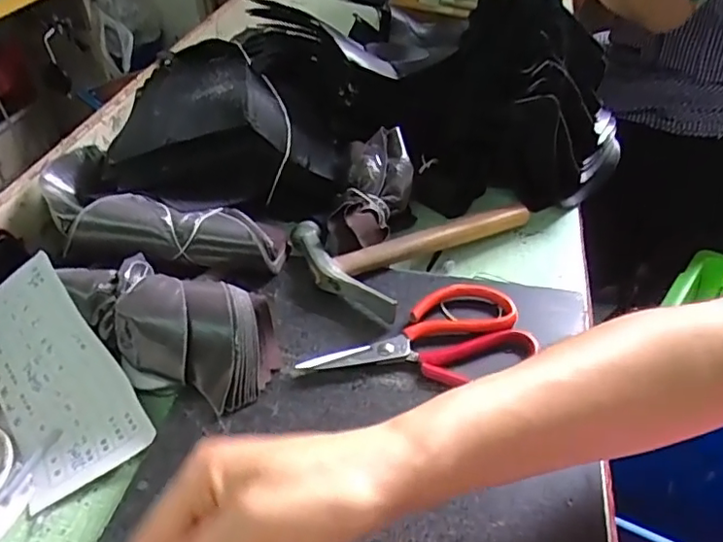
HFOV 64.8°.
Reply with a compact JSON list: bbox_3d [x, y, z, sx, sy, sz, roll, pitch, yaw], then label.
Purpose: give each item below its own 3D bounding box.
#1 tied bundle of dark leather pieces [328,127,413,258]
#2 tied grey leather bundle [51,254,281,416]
[{"bbox_3d":[0.007,-0.076,0.550,0.070,0.047,0.146,12,62,18],"label":"tied bundle of dark leather pieces"},{"bbox_3d":[-0.145,0.039,0.441,0.162,0.058,0.084,14,44,20],"label":"tied grey leather bundle"}]

